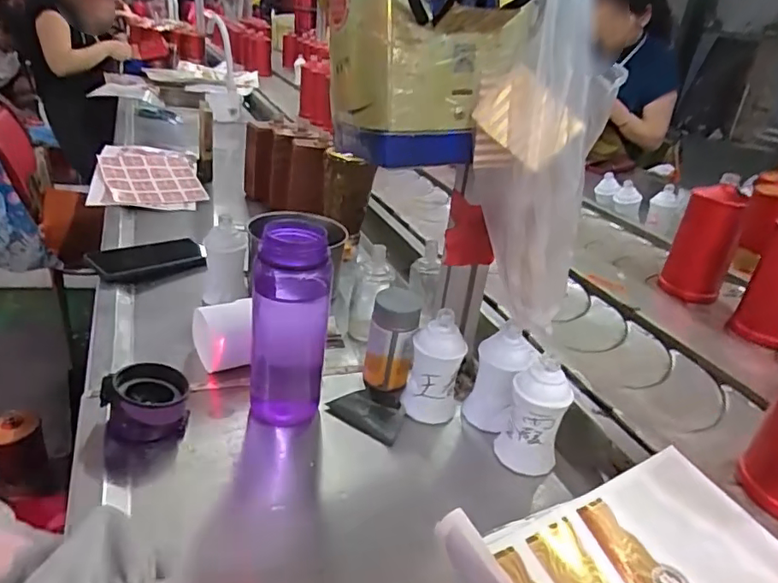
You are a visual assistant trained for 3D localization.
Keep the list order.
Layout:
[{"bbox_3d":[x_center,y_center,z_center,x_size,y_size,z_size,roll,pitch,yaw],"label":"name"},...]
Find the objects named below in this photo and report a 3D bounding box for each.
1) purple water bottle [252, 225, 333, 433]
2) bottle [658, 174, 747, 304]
[{"bbox_3d":[-0.098,0.030,0.540,0.077,0.196,0.084,0,28,-13],"label":"purple water bottle"},{"bbox_3d":[0.495,-0.080,0.855,0.085,0.173,0.076,22,31,27],"label":"bottle"}]

